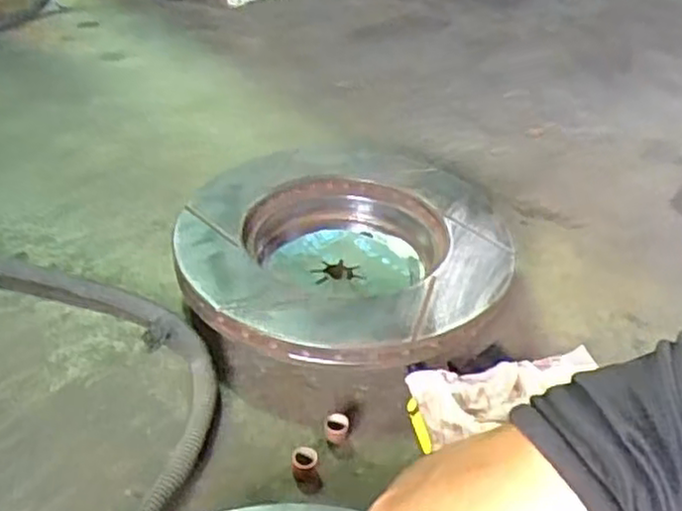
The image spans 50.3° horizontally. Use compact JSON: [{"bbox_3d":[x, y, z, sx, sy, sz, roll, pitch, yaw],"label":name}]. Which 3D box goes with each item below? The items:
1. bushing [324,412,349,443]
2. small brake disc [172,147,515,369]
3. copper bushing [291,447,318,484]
[{"bbox_3d":[-0.003,0.109,0.457,0.015,0.014,0.017,-1,36,-4],"label":"bushing"},{"bbox_3d":[0.002,-0.002,0.574,0.242,0.050,0.251,2,37,-2],"label":"small brake disc"},{"bbox_3d":[-0.021,0.126,0.436,0.015,0.012,0.019,0,37,-5],"label":"copper bushing"}]

